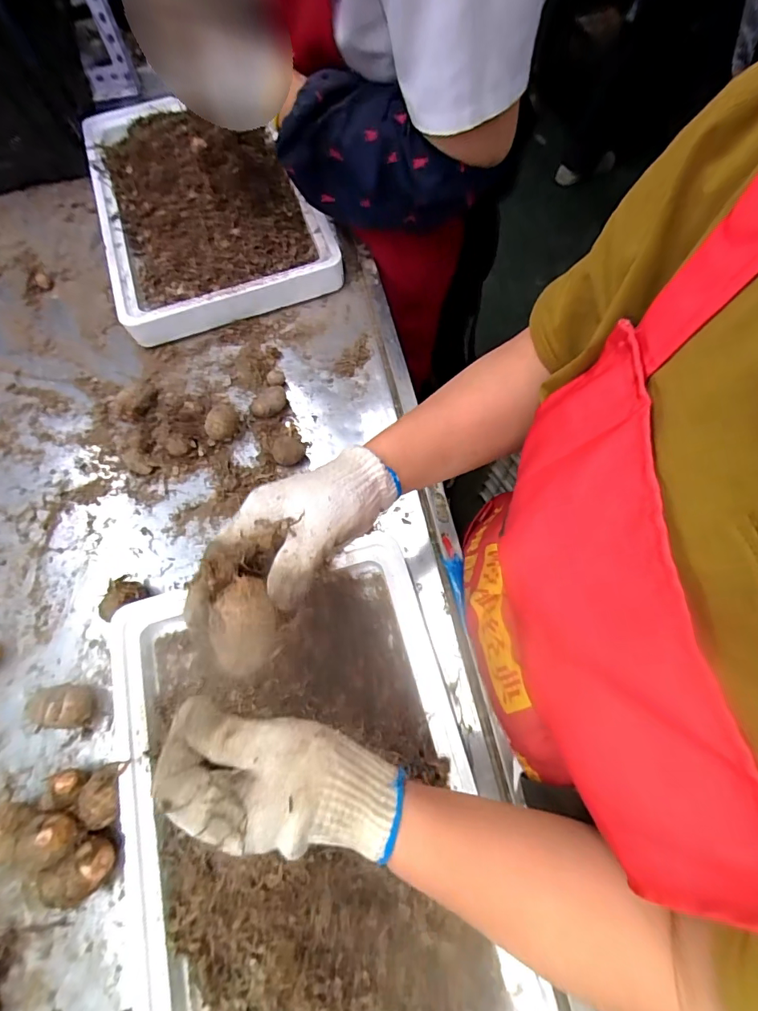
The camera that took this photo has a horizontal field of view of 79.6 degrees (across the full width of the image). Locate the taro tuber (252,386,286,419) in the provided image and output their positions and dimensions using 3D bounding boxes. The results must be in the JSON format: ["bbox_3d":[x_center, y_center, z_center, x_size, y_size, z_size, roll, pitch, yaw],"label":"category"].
[{"bbox_3d":[-0.138,-0.128,0.570,0.045,0.029,0.032,-31,72,-8],"label":"taro tuber"}]

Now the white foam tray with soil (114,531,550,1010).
[{"bbox_3d":[-0.066,0.268,0.391,0.297,0.098,0.434,-14,70,-3],"label":"white foam tray with soil"}]

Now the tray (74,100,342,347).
[{"bbox_3d":[-0.263,-0.458,0.675,0.291,0.056,0.421,-21,71,-5],"label":"tray"}]

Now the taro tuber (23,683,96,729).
[{"bbox_3d":[-0.316,0.199,0.452,0.066,0.039,0.040,-2,70,2],"label":"taro tuber"}]

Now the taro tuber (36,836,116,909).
[{"bbox_3d":[-0.262,0.322,0.401,0.052,0.047,0.036,-39,73,-11],"label":"taro tuber"}]

